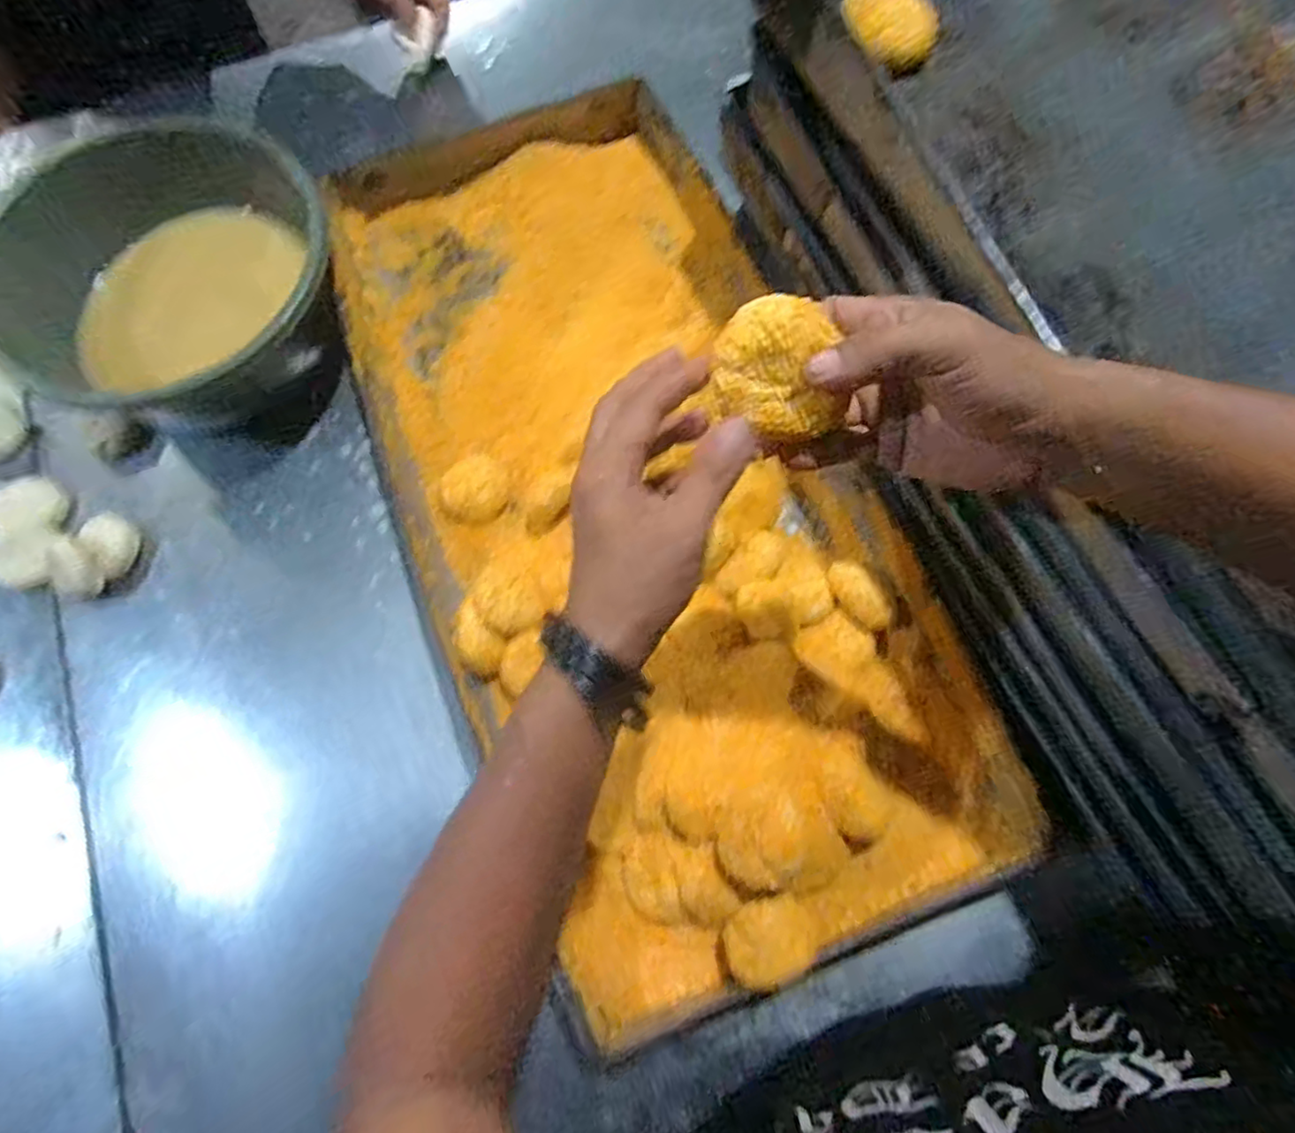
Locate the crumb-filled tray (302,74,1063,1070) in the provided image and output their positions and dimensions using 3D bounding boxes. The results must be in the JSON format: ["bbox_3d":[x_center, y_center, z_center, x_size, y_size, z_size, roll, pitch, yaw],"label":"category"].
[{"bbox_3d":[-0.022,-0.090,0.588,0.374,0.106,0.823,-22,73,-5],"label":"crumb-filled tray"}]

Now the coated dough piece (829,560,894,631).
[{"bbox_3d":[0.172,0.022,0.545,0.027,0.029,0.067,-30,73,-8],"label":"coated dough piece"}]

